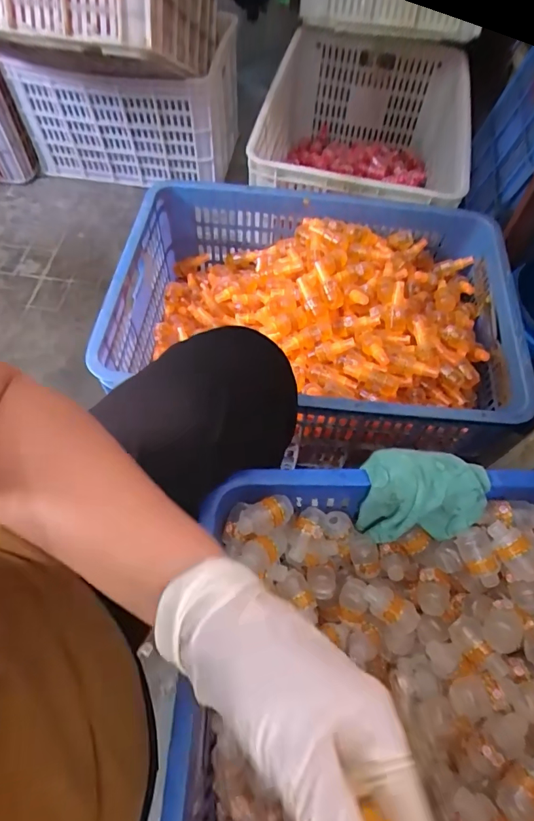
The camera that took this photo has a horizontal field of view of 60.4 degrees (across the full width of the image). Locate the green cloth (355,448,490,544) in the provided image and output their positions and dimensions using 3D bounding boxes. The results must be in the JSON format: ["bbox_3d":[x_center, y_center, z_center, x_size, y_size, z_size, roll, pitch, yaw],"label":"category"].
[{"bbox_3d":[0.152,0.089,0.474,0.111,0.108,0.073,0,60,-3],"label":"green cloth"}]

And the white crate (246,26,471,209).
[{"bbox_3d":[0.219,-0.600,1.082,0.430,0.273,0.608,11,60,3],"label":"white crate"}]

